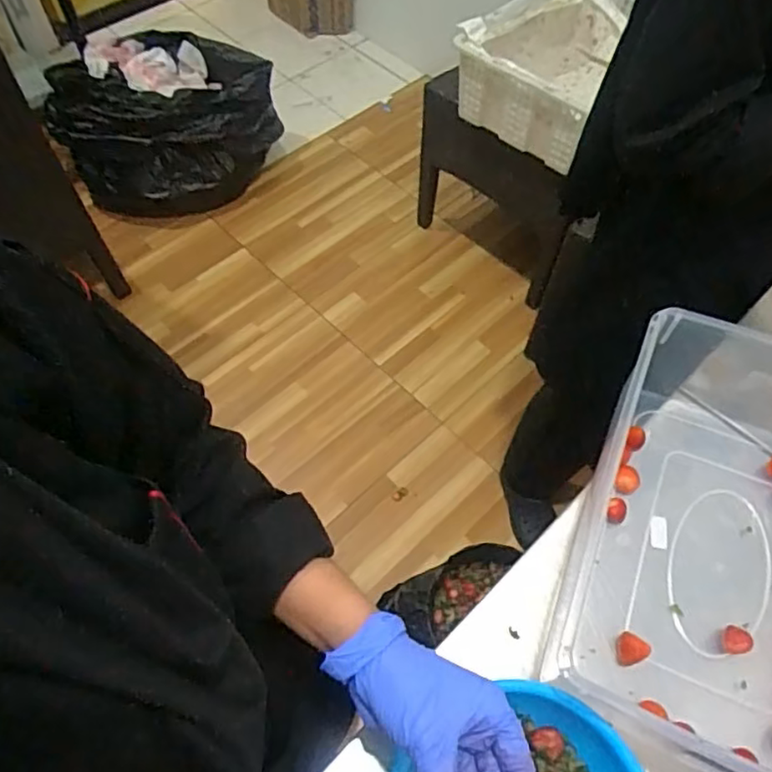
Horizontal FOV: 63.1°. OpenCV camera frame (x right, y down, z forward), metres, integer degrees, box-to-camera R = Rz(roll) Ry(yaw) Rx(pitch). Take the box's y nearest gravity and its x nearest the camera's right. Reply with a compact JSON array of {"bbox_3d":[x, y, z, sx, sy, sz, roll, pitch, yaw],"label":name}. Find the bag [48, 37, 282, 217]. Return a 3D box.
[{"bbox_3d":[-0.589,-0.733,1.728,0.571,0.323,0.368,-16,61,-11],"label":"bag"}]

